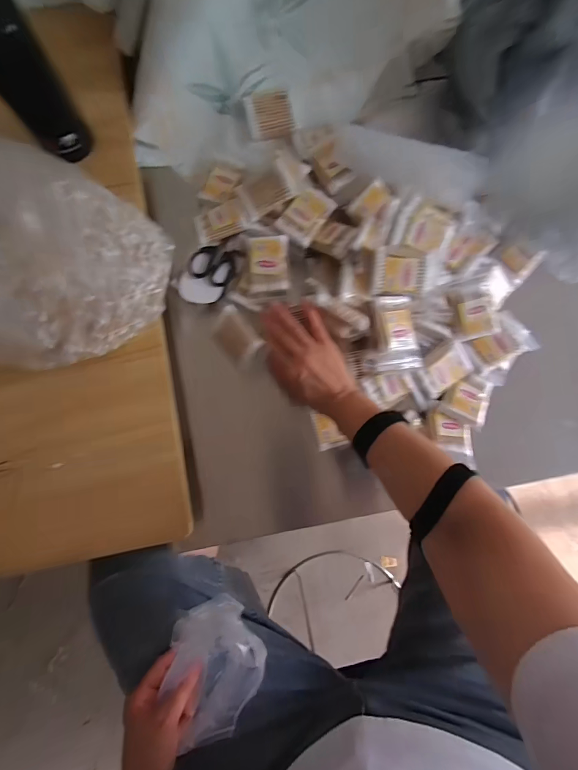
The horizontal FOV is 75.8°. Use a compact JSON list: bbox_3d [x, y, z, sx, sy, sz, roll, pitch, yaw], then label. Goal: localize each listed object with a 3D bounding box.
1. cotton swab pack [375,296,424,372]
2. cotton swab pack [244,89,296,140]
[{"bbox_3d":[0.139,-0.066,0.476,0.062,0.017,0.092,-8,94,-22],"label":"cotton swab pack"},{"bbox_3d":[-0.027,-0.388,0.531,0.064,0.012,0.057,-13,107,0],"label":"cotton swab pack"}]

